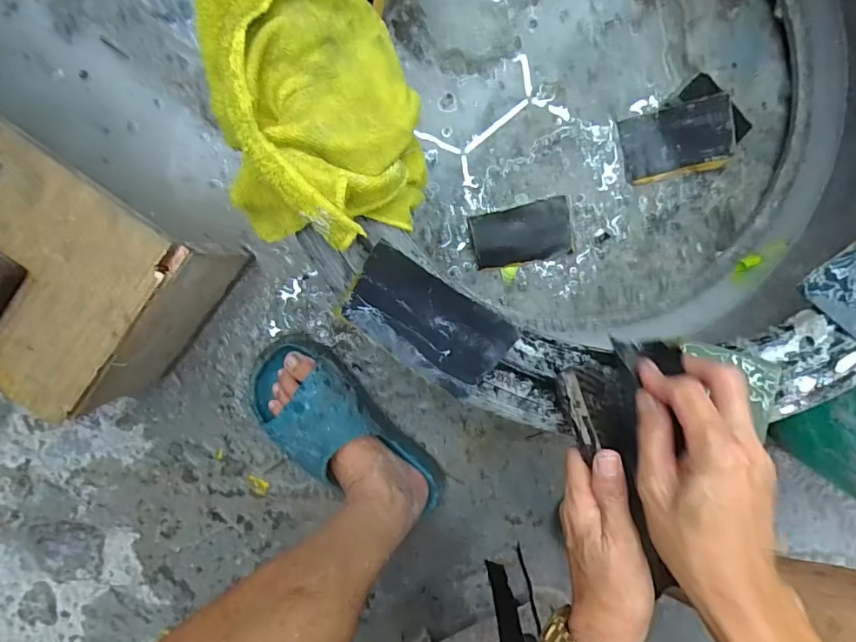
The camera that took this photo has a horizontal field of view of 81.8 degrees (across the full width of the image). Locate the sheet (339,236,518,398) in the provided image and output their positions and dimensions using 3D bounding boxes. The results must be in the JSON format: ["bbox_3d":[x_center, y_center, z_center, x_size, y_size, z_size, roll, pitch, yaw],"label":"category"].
[{"bbox_3d":[0.000,0.002,0.343,0.113,0.009,0.065,33,111,-9],"label":"sheet"}]

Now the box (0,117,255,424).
[{"bbox_3d":[-0.339,-0.065,0.468,0.243,0.198,0.178,37,96,-6],"label":"box"}]

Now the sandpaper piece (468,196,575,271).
[{"bbox_3d":[0.111,-0.100,0.571,0.117,0.019,0.066,-14,97,1],"label":"sandpaper piece"}]

